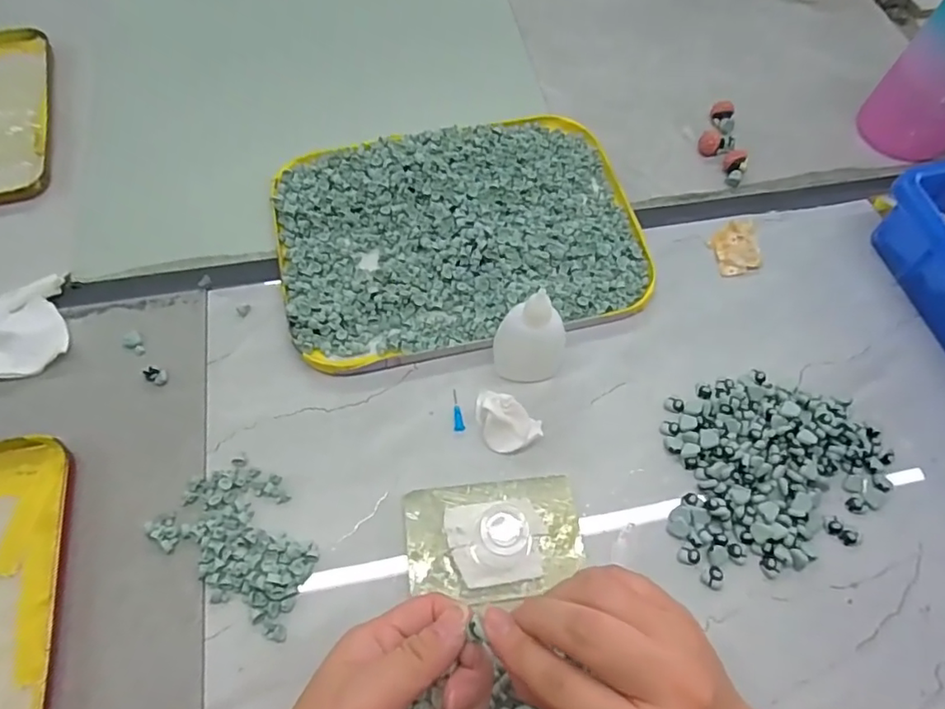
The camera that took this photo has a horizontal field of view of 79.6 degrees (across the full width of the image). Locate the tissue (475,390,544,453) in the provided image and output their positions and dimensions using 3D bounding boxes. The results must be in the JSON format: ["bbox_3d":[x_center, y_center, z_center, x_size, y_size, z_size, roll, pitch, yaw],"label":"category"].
[{"bbox_3d":[0.019,0.044,0.373,0.048,0.017,0.032,36,67,15],"label":"tissue"}]

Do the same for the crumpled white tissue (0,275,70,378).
[{"bbox_3d":[-0.324,-0.014,0.392,0.077,0.016,0.068,-23,66,-13],"label":"crumpled white tissue"}]

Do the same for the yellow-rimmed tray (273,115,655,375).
[{"bbox_3d":[-0.009,-0.096,0.440,0.270,0.024,0.198,-14,65,-9],"label":"yellow-rimmed tray"}]

